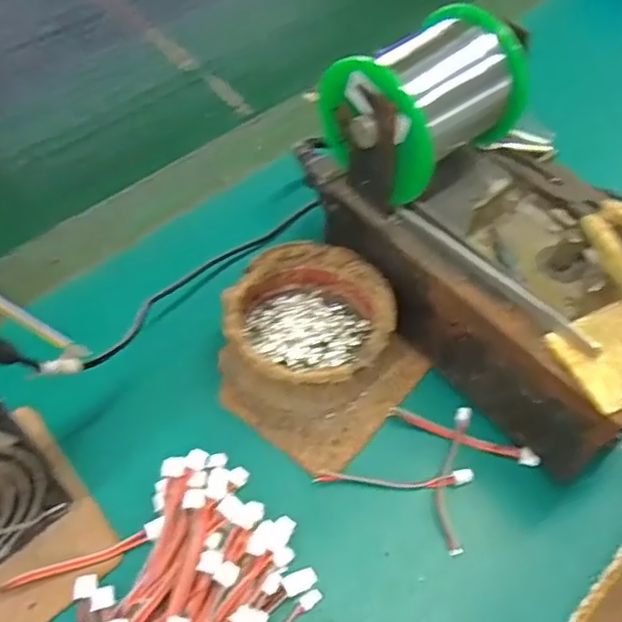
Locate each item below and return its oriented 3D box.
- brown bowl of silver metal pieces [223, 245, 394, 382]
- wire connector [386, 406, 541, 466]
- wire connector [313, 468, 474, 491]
[{"bbox_3d":[-0.002,0.007,0.326,0.082,0.040,0.082,2,56,-3],"label":"brown bowl of silver metal pieces"},{"bbox_3d":[0.077,0.064,0.314,0.076,0.004,0.009,19,57,8],"label":"wire connector"},{"bbox_3d":[0.040,0.082,0.299,0.076,0.005,0.008,1,56,-4],"label":"wire connector"}]

